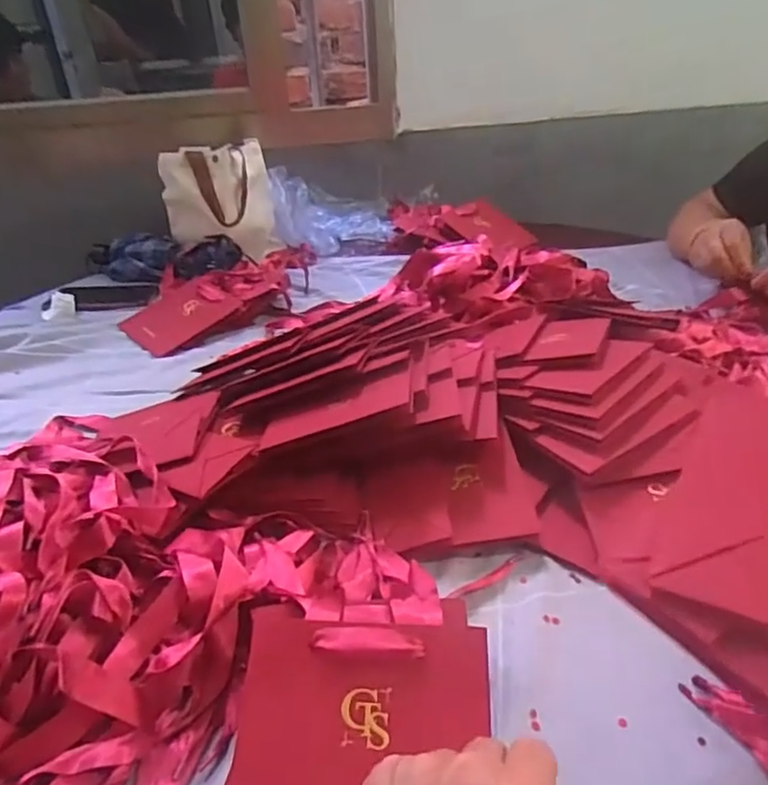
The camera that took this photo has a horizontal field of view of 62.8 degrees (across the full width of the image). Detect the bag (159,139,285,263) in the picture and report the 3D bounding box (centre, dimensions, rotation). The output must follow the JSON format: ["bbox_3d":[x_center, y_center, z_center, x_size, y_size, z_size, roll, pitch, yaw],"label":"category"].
[{"bbox_3d":[-0.277,-0.319,1.066,0.178,0.172,0.112,-12,33,-13],"label":"bag"}]

